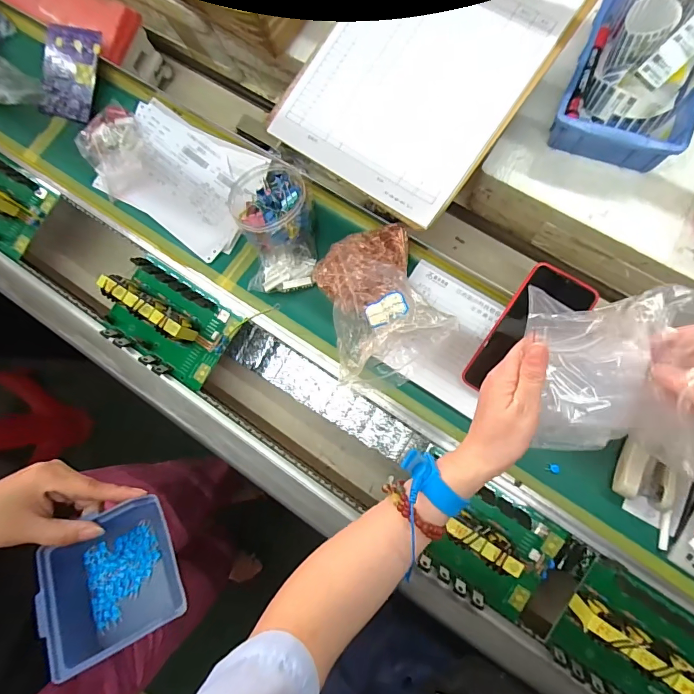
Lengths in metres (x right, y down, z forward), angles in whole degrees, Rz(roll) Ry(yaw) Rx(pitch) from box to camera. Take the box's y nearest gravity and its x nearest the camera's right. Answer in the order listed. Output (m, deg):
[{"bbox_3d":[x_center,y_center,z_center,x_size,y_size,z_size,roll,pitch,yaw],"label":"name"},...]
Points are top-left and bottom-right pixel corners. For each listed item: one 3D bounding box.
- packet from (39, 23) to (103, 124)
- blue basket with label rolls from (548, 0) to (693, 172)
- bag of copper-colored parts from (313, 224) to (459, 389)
[{"bbox_3d":[-0.402,-0.391,0.578,0.090,0.032,0.125,8,86,8],"label":"packet"},{"bbox_3d":[0.314,-0.297,0.436,0.127,0.085,0.169,22,88,9],"label":"blue basket with label rolls"},{"bbox_3d":[0.035,-0.053,0.459,0.122,0.110,0.170,-20,83,6],"label":"bag of copper-colored parts"}]

